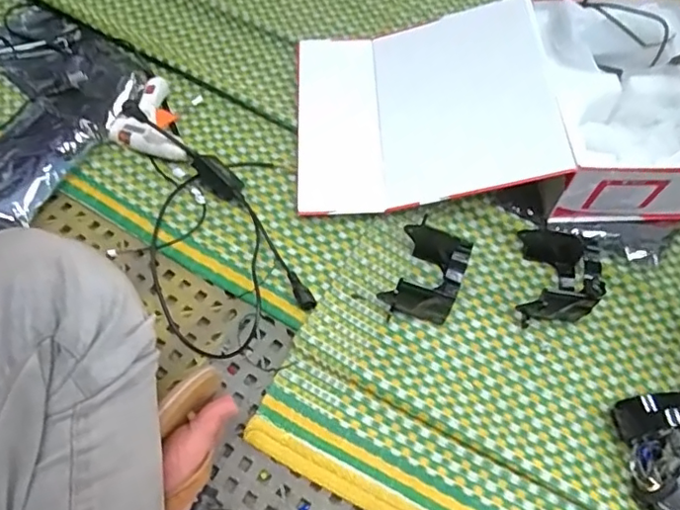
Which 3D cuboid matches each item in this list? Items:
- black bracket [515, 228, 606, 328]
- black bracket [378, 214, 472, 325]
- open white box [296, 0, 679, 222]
[{"bbox_3d":[0.237,0.018,0.619,0.069,0.077,0.099,1,62,-2],"label":"black bracket"},{"bbox_3d":[0.095,0.016,0.614,0.074,0.076,0.103,20,63,8],"label":"black bracket"},{"bbox_3d":[0.212,-0.194,0.700,0.488,0.125,0.277,1,62,-2],"label":"open white box"}]

